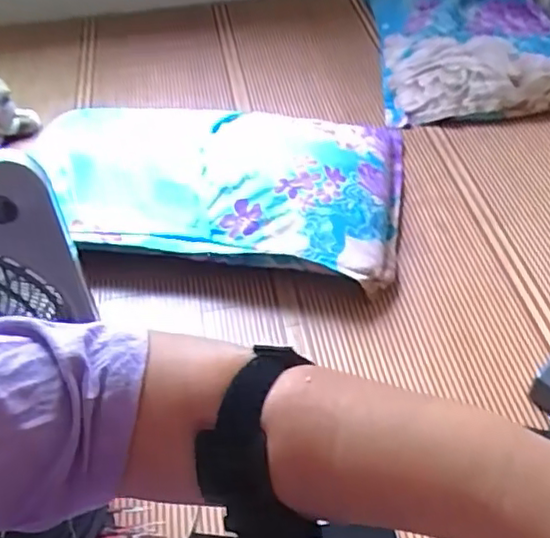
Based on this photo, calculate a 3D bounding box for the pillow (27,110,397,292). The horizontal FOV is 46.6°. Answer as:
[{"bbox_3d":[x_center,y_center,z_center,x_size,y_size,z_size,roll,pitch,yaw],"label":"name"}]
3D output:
[{"bbox_3d":[-0.120,-0.162,1.096,0.659,0.091,0.382,5,46,9],"label":"pillow"}]

